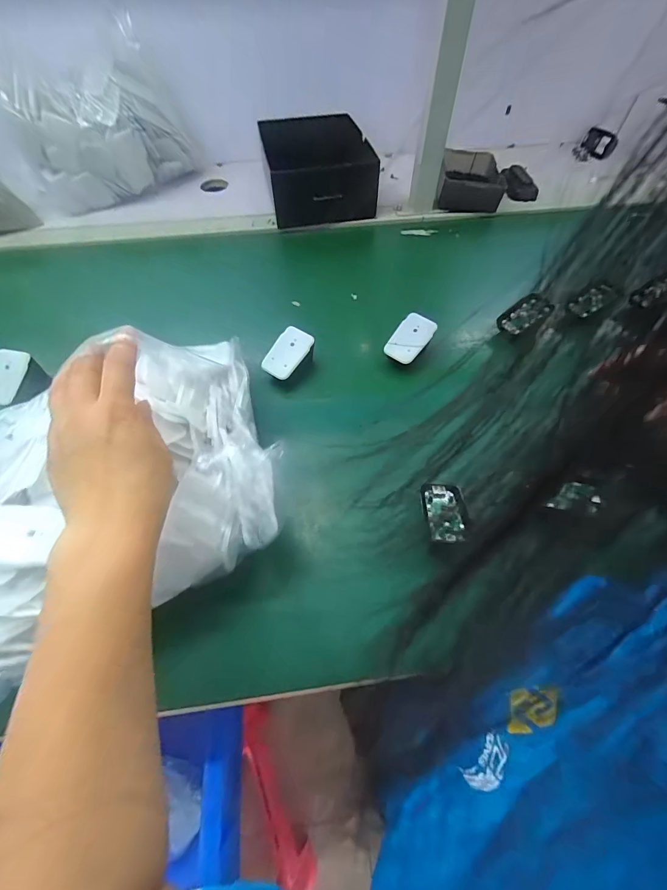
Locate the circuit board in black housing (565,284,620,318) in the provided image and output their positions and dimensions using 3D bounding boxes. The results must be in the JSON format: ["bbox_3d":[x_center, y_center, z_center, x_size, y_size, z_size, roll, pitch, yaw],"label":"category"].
[{"bbox_3d":[0.373,-0.207,0.510,0.080,0.017,0.033,-31,64,-16],"label":"circuit board in black housing"}]

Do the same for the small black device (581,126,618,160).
[{"bbox_3d":[0.599,-0.682,0.800,0.068,0.046,0.023,31,65,17],"label":"small black device"}]

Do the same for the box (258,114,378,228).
[{"bbox_3d":[-0.034,-0.518,0.667,0.183,0.098,0.234,-10,60,-5],"label":"box"}]

